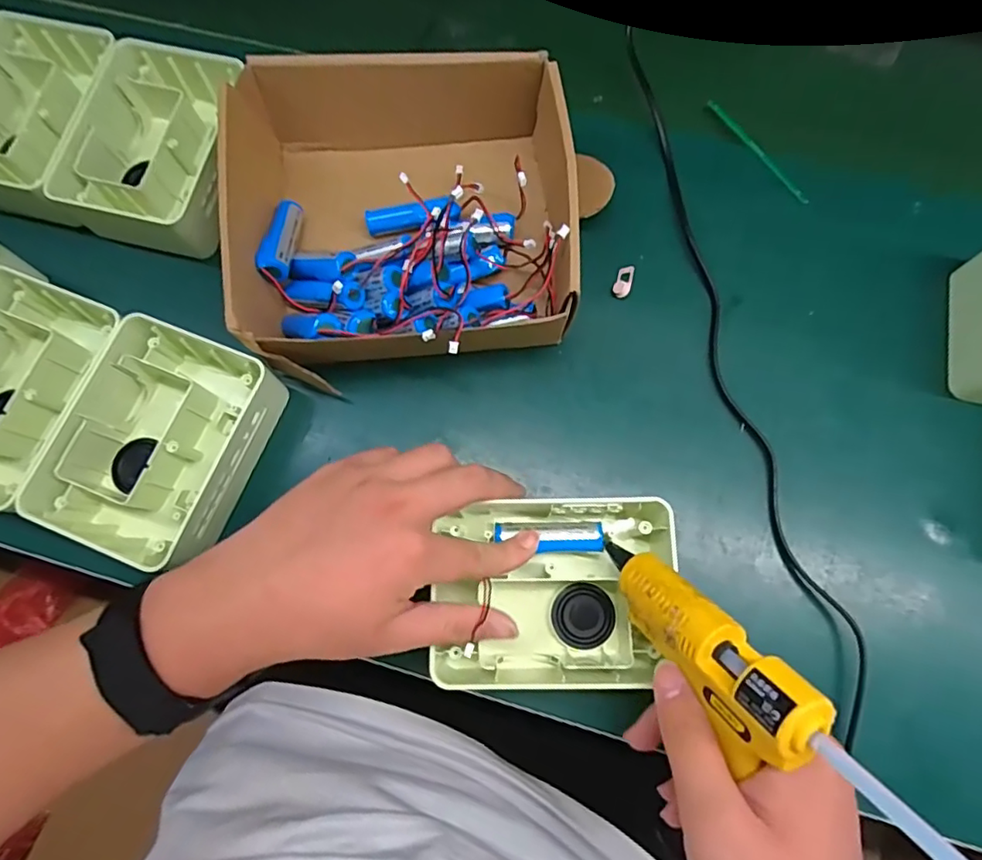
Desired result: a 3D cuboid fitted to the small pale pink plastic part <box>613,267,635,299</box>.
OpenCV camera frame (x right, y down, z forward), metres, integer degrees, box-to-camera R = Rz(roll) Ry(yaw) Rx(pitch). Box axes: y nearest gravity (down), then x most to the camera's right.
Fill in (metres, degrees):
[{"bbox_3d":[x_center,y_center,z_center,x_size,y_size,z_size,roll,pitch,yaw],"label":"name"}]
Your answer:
[{"bbox_3d":[0.096,-0.108,0.413,0.012,0.004,0.025,15,77,4],"label":"small pale pink plastic part"}]

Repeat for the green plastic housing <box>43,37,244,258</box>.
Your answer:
[{"bbox_3d":[-0.242,-0.207,0.425,0.112,0.049,0.149,12,77,4],"label":"green plastic housing"}]

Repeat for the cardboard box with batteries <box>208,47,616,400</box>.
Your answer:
[{"bbox_3d":[-0.045,-0.142,0.387,0.239,0.077,0.205,0,77,1],"label":"cardboard box with batteries"}]

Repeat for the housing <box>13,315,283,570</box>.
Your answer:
[{"bbox_3d":[-0.212,0.012,0.380,0.108,0.064,0.146,18,78,5],"label":"housing"}]

